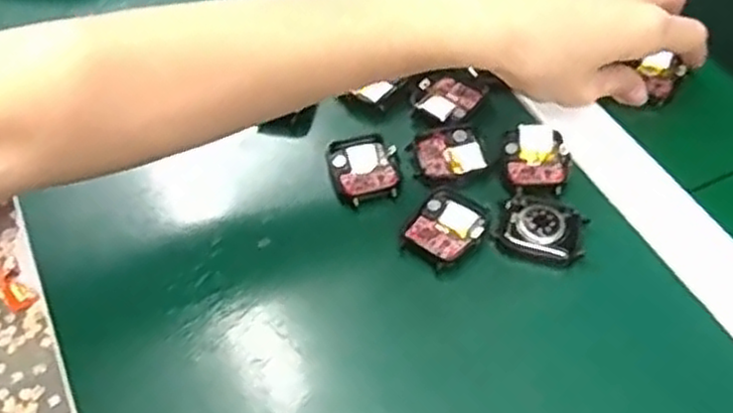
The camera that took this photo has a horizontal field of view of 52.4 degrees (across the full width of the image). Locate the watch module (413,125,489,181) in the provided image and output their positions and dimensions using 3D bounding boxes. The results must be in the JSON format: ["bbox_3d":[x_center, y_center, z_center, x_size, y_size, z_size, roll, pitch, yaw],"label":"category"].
[{"bbox_3d":[0.047,-0.032,0.431,0.038,0.004,0.035,-14,54,-10],"label":"watch module"}]

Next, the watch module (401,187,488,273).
[{"bbox_3d":[0.044,0.010,0.398,0.036,0.006,0.044,28,57,20],"label":"watch module"}]

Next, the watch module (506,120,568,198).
[{"bbox_3d":[0.097,-0.029,0.426,0.034,0.007,0.045,0,52,0],"label":"watch module"}]

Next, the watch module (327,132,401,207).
[{"bbox_3d":[-0.002,-0.023,0.424,0.036,0.004,0.044,-13,53,-9],"label":"watch module"}]

